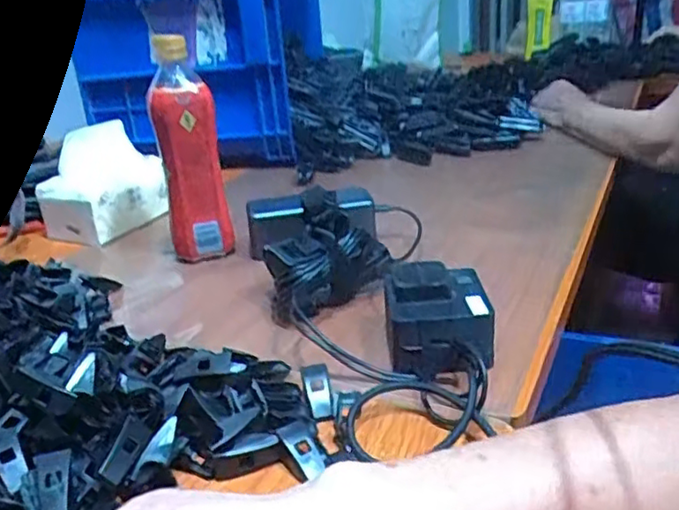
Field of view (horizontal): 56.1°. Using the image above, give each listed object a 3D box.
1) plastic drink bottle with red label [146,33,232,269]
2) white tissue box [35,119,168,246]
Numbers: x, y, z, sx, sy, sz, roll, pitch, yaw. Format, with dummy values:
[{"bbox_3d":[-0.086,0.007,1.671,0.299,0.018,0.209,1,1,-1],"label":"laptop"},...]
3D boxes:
[{"bbox_3d":[-0.150,-0.096,0.633,0.063,0.211,0.053,-10,26,-10],"label":"plastic drink bottle with red label"},{"bbox_3d":[-0.281,-0.083,0.751,0.100,0.107,0.125,18,33,39],"label":"white tissue box"}]

